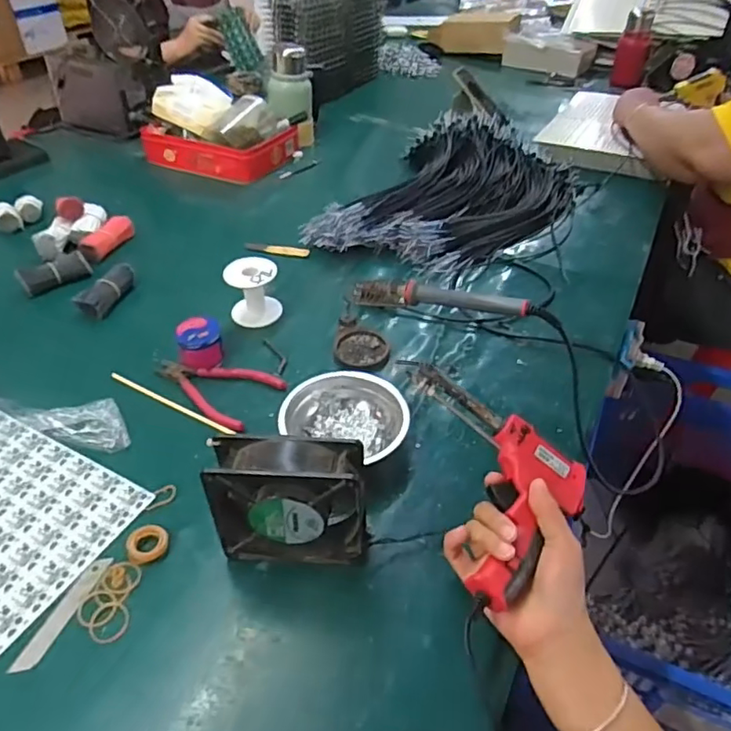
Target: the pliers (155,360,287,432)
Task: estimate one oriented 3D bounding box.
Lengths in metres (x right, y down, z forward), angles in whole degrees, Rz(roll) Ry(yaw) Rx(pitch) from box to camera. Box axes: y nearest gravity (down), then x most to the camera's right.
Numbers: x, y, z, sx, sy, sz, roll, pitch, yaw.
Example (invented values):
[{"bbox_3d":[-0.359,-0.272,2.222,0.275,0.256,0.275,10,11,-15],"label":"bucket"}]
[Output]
[{"bbox_3d":[-0.176,0.024,0.650,0.148,0.020,0.079,15,44,13],"label":"pliers"}]

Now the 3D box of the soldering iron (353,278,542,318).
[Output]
[{"bbox_3d":[0.079,-0.073,0.622,0.209,0.026,0.021,9,41,29],"label":"soldering iron"}]

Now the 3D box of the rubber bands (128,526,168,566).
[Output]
[{"bbox_3d":[-0.193,0.159,0.508,0.036,0.009,0.034,2,42,-1],"label":"rubber bands"}]

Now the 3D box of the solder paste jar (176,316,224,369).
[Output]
[{"bbox_3d":[-0.196,-0.026,0.680,0.049,0.047,0.045,2,42,-1],"label":"solder paste jar"}]

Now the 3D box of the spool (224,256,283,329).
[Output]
[{"bbox_3d":[-0.145,-0.098,0.744,0.066,0.068,0.054,-7,43,-10],"label":"spool"}]

